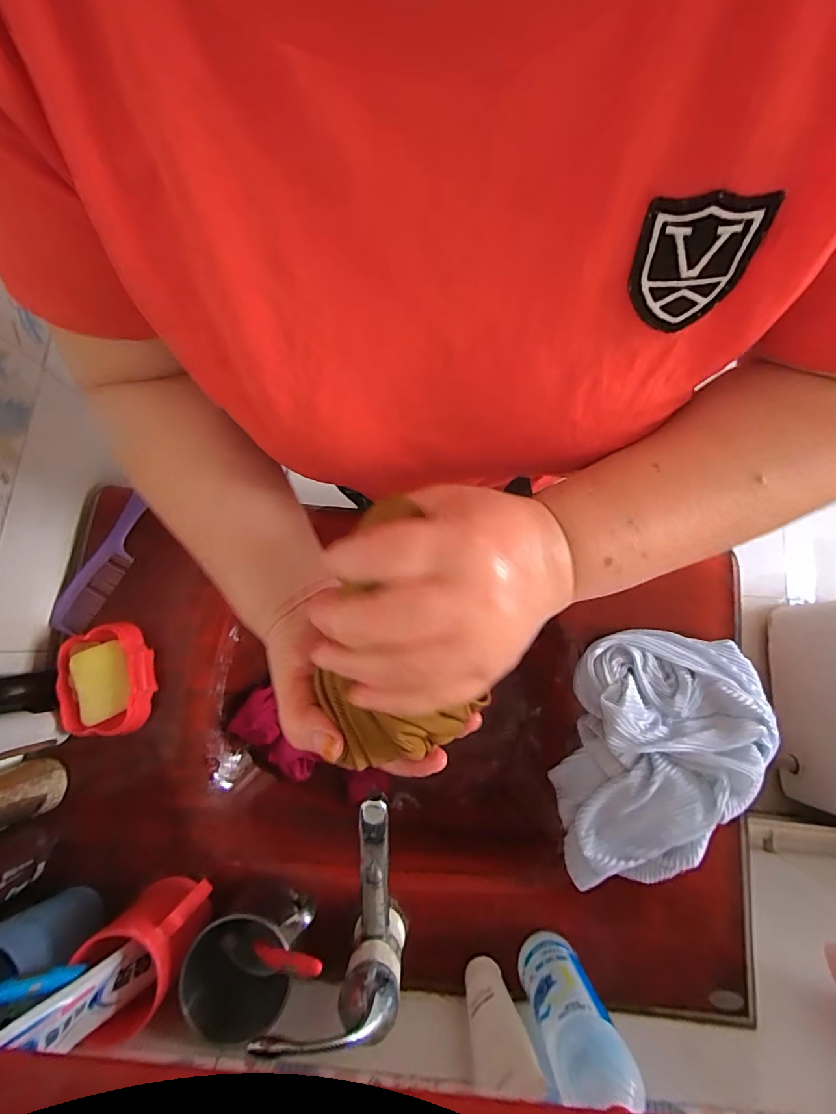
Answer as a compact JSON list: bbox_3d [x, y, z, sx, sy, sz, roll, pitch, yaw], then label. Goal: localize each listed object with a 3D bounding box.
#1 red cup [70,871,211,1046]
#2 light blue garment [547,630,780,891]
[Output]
[{"bbox_3d":[-0.248,0.358,0.431,0.080,0.089,0.075,-5,80,-2],"label":"red cup"},{"bbox_3d":[0.266,0.214,0.509,0.189,0.067,0.254,8,79,1],"label":"light blue garment"}]

